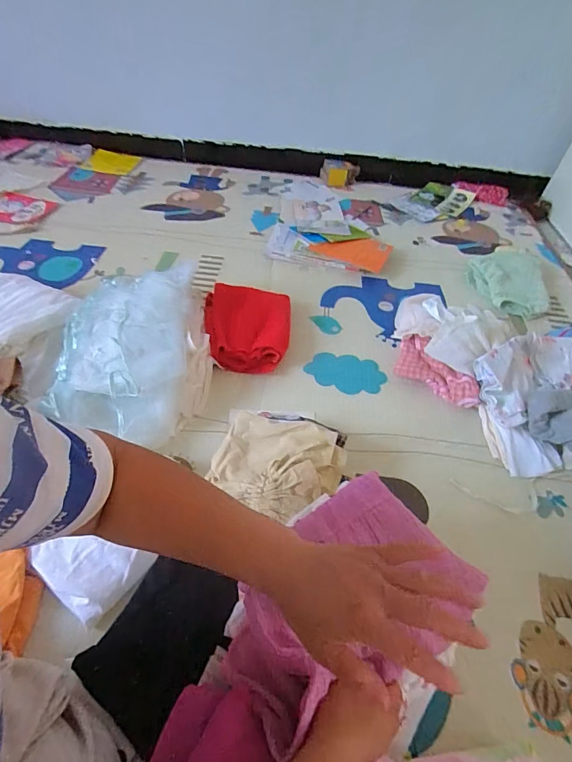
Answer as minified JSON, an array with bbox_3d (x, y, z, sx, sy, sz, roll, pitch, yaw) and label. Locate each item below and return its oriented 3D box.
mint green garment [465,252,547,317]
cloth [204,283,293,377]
[{"bbox_3d":[0.590,-0.266,0.992,0.193,0.066,0.223,-25,56,-22],"label":"mint green garment"},{"bbox_3d":[-0.082,-0.120,0.814,0.177,0.054,0.225,-1,50,-5],"label":"cloth"}]

